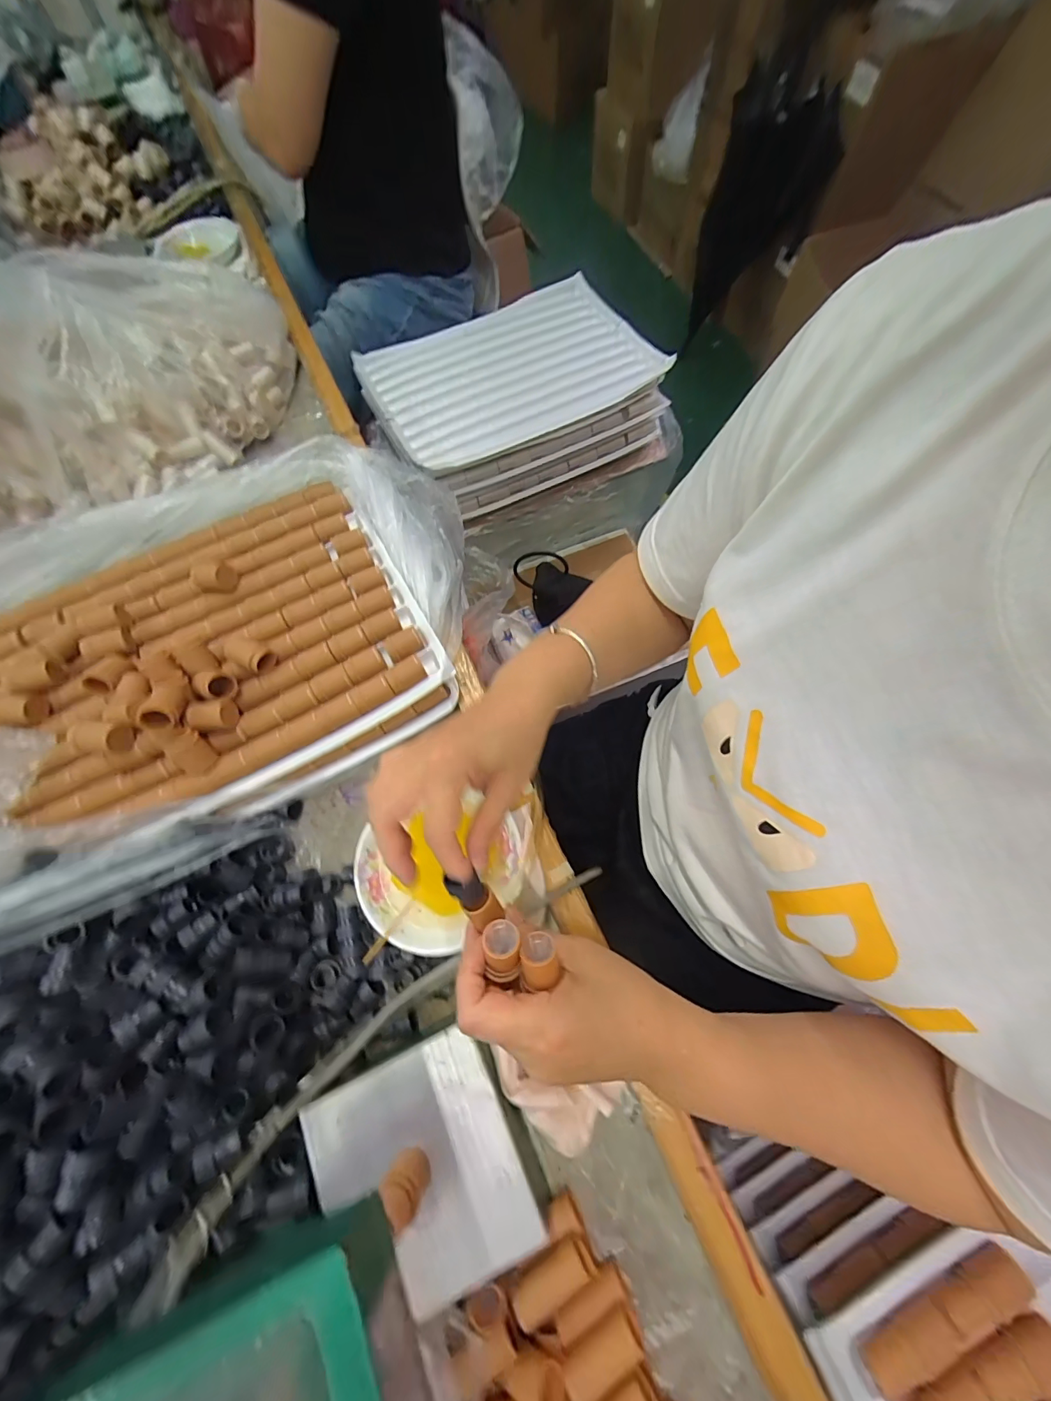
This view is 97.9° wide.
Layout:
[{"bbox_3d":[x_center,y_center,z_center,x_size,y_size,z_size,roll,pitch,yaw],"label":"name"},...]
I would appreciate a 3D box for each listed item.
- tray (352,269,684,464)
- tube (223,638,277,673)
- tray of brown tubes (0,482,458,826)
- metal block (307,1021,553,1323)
[{"bbox_3d":[-0.028,-0.563,0.769,0.445,0.023,0.319,-27,70,-9],"label":"tray"},{"bbox_3d":[-0.252,-0.043,0.416,0.041,0.025,0.023,25,71,11],"label":"tube"},{"bbox_3d":[-0.319,-0.043,0.434,0.415,0.069,0.326,-29,70,-10],"label":"tray of brown tubes"},{"bbox_3d":[-0.064,0.299,0.303,0.123,0.050,0.123,-23,69,-7],"label":"metal block"}]

